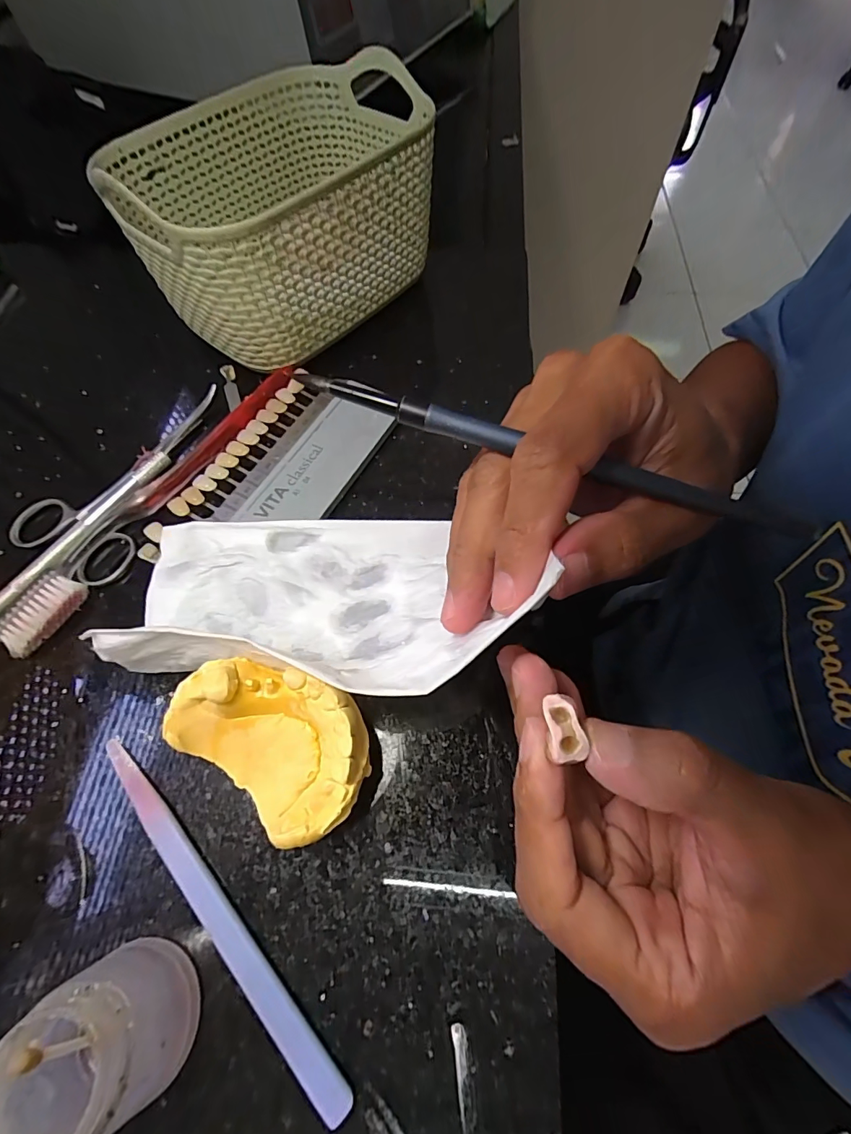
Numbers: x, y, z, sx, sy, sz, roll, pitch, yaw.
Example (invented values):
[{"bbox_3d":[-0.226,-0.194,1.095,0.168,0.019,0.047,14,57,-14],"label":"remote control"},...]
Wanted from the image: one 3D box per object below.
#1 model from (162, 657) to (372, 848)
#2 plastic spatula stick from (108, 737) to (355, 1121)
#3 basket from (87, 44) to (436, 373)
[{"bbox_3d":[-0.053,0.059,0.160,0.071,0.035,0.044,31,68,16],"label":"model"},{"bbox_3d":[-0.074,0.112,0.150,0.137,0.005,0.010,41,71,19],"label":"plastic spatula stick"},{"bbox_3d":[-0.078,-0.202,0.264,0.121,0.077,0.167,38,70,18],"label":"basket"}]

